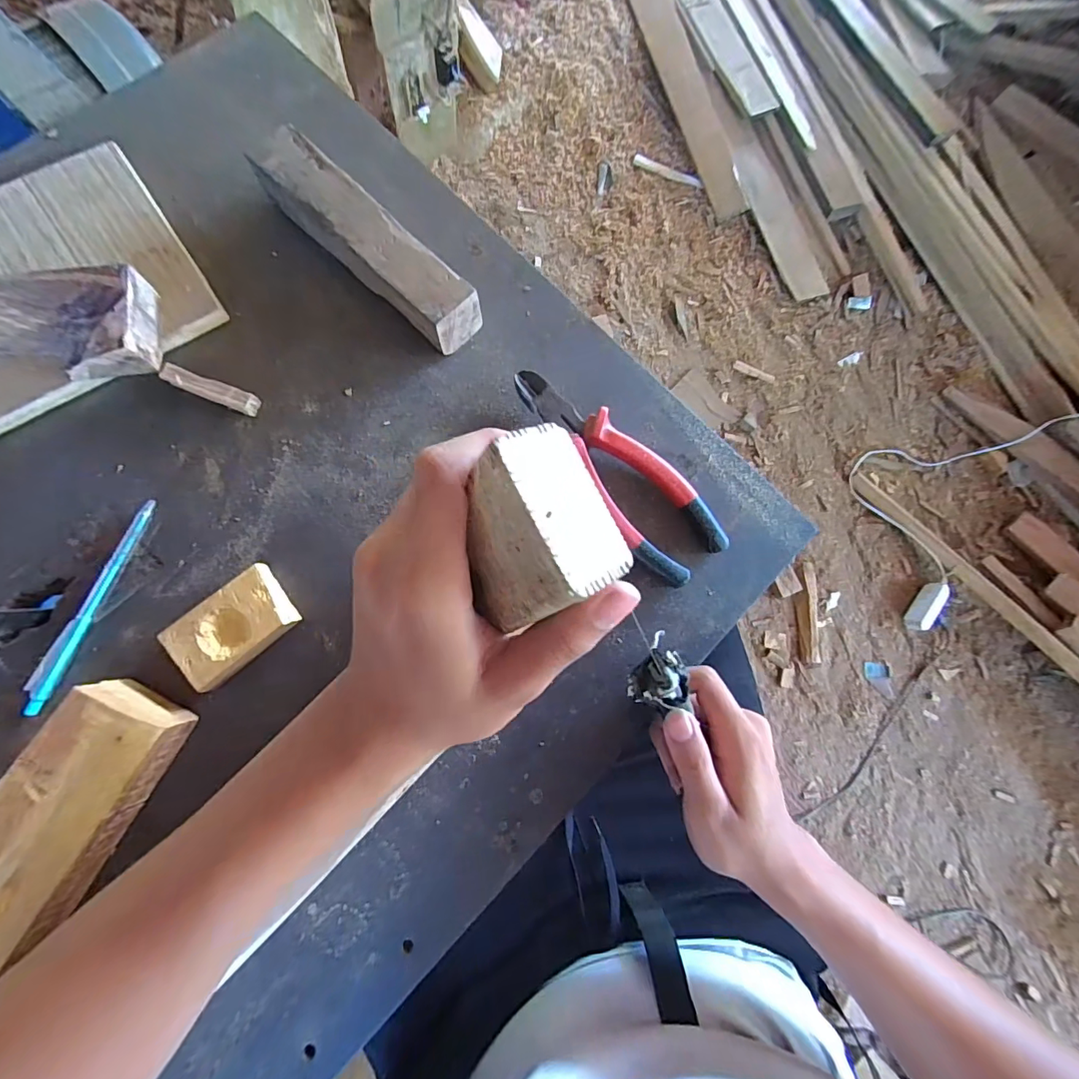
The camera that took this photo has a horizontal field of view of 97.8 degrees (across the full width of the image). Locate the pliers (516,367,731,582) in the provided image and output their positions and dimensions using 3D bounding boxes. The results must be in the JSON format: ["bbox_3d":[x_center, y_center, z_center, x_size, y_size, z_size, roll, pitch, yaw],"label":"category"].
[{"bbox_3d":[0.055,-0.054,0.334,0.060,0.023,0.182,-35,82,-10],"label":"pliers"}]

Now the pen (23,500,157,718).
[{"bbox_3d":[-0.283,0.039,0.296,0.012,0.016,0.138,19,82,1],"label":"pen"}]

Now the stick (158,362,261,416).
[{"bbox_3d":[-0.229,-0.103,0.329,0.065,0.016,0.015,19,82,0],"label":"stick"}]

